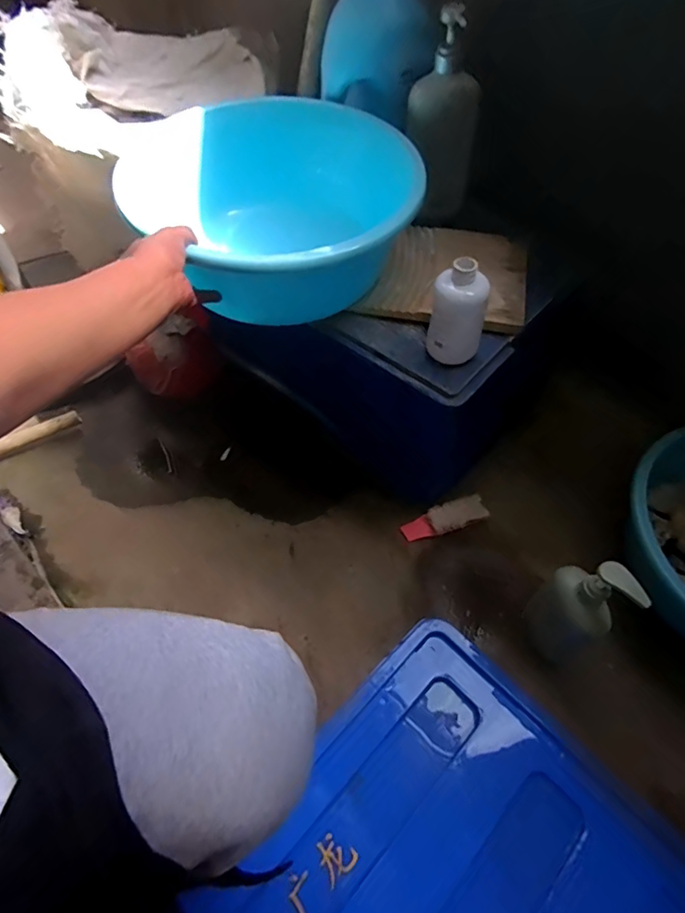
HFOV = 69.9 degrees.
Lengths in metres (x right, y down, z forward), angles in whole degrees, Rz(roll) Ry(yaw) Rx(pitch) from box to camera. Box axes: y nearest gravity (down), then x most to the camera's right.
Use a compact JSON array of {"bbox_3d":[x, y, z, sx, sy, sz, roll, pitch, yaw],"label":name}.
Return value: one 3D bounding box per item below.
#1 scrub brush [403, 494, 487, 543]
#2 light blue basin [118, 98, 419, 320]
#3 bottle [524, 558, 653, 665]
[{"bbox_3d":[0.163,0.101,0.784,0.134,0.034,0.043,-12,57,-11],"label":"scrub brush"},{"bbox_3d":[-0.079,-0.307,0.644,0.315,0.155,0.336,1,56,-2],"label":"light blue basin"},{"bbox_3d":[0.286,0.194,0.619,0.049,0.226,0.094,-10,57,-10],"label":"bottle"}]

